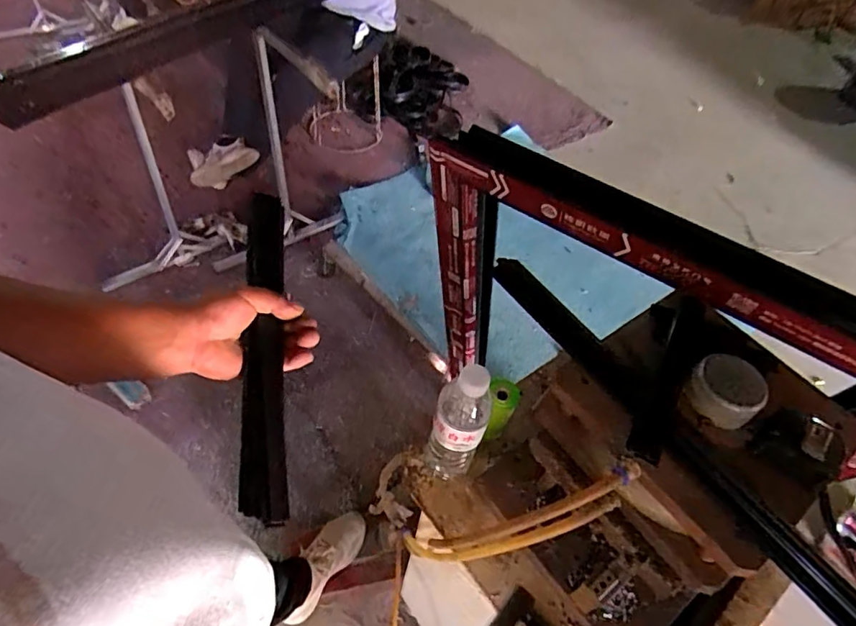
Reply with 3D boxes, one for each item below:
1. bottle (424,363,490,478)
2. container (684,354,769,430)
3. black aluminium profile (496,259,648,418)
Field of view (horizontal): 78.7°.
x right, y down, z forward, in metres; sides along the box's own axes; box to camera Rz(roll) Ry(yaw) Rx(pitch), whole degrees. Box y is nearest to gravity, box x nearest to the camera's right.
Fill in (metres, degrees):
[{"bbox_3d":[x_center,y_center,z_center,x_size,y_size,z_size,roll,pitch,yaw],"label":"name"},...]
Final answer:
[{"bbox_3d":[0.035,0.139,0.625,0.062,0.219,0.055,13,52,5],"label":"bottle"},{"bbox_3d":[0.264,0.069,0.468,0.063,0.029,0.058,3,52,-4],"label":"container"},{"bbox_3d":[0.140,0.015,0.526,0.035,0.021,0.201,-28,60,-25],"label":"black aluminium profile"}]

